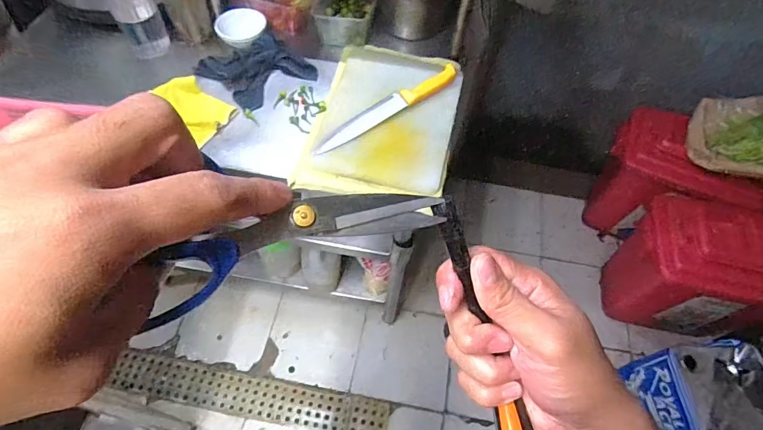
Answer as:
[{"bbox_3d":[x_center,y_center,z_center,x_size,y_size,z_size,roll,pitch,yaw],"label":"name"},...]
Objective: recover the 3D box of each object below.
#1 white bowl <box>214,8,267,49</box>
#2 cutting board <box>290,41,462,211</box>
[{"bbox_3d":[-0.282,-0.380,0.869,0.086,0.034,0.086,1,58,-2],"label":"white bowl"},{"bbox_3d":[0.008,-0.180,0.786,0.244,0.022,0.345,10,63,8],"label":"cutting board"}]

